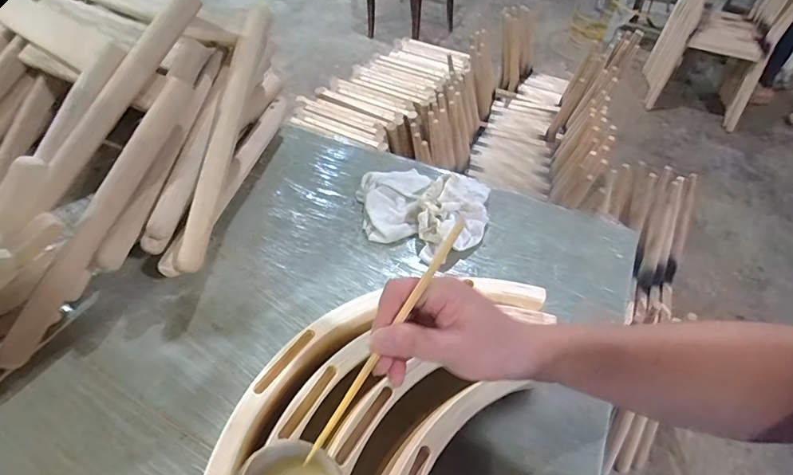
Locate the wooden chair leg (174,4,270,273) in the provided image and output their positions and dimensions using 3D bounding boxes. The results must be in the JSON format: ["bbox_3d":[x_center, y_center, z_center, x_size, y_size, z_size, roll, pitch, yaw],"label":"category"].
[{"bbox_3d":[-0.250,-0.154,0.651,0.043,0.024,0.408,9,78,7],"label":"wooden chair leg"}]

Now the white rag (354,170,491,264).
[{"bbox_3d":[0.039,-0.059,0.753,0.233,0.050,0.189,22,51,18],"label":"white rag"}]

